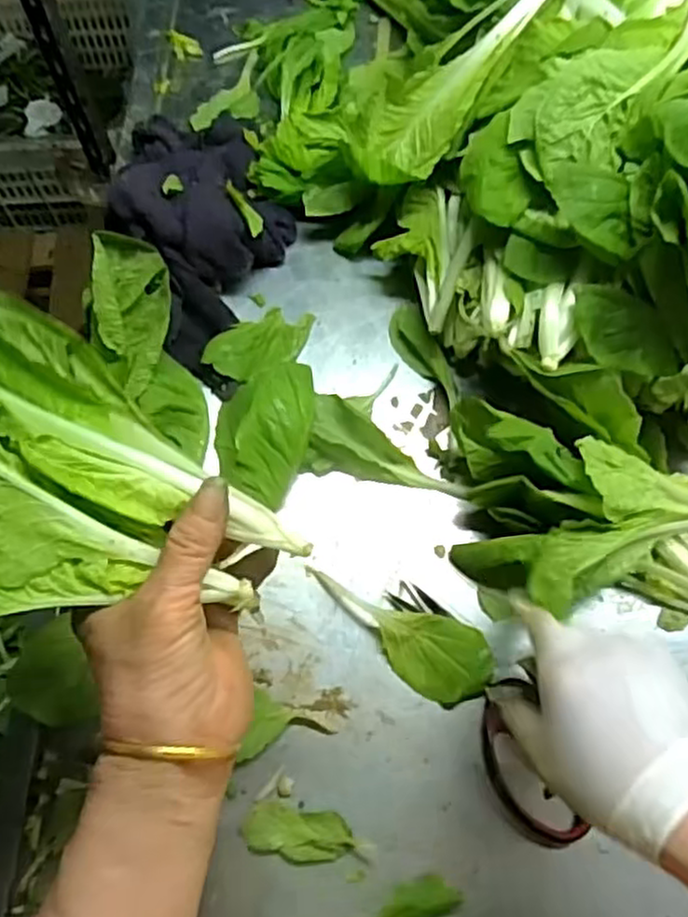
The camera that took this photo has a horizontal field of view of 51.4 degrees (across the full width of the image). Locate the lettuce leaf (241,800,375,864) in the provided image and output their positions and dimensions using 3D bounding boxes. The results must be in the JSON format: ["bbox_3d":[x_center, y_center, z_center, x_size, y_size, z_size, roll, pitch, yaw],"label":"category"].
[{"bbox_3d":[-0.022,0.236,0.447,0.082,0.011,0.030,12,69,2],"label":"lettuce leaf"}]

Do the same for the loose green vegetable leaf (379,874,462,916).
[{"bbox_3d":[0.032,0.275,0.429,0.078,0.020,0.028,-27,73,1],"label":"loose green vegetable leaf"}]

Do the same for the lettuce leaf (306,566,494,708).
[{"bbox_3d":[0.034,0.121,0.489,0.136,0.019,0.052,25,70,6],"label":"lettuce leaf"}]

